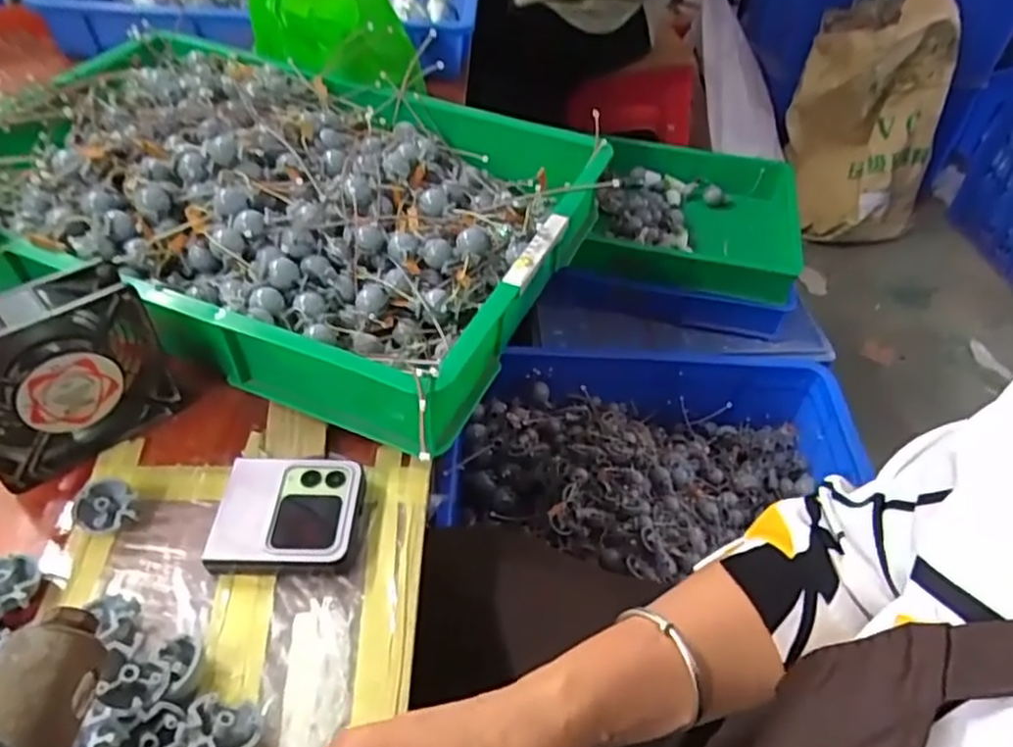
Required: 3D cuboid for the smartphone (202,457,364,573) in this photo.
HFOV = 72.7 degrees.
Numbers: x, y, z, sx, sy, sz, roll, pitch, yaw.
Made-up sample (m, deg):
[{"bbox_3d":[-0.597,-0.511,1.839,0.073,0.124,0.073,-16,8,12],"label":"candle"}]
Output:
[{"bbox_3d":[-0.140,0.091,0.442,0.087,0.022,0.078,2,46,-1],"label":"smartphone"}]

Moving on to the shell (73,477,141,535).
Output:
[{"bbox_3d":[-0.254,0.087,0.439,0.034,0.024,0.034,1,46,-1],"label":"shell"}]

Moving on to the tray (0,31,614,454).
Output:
[{"bbox_3d":[-0.236,-0.181,0.645,0.604,0.087,0.422,19,48,15],"label":"tray"}]

